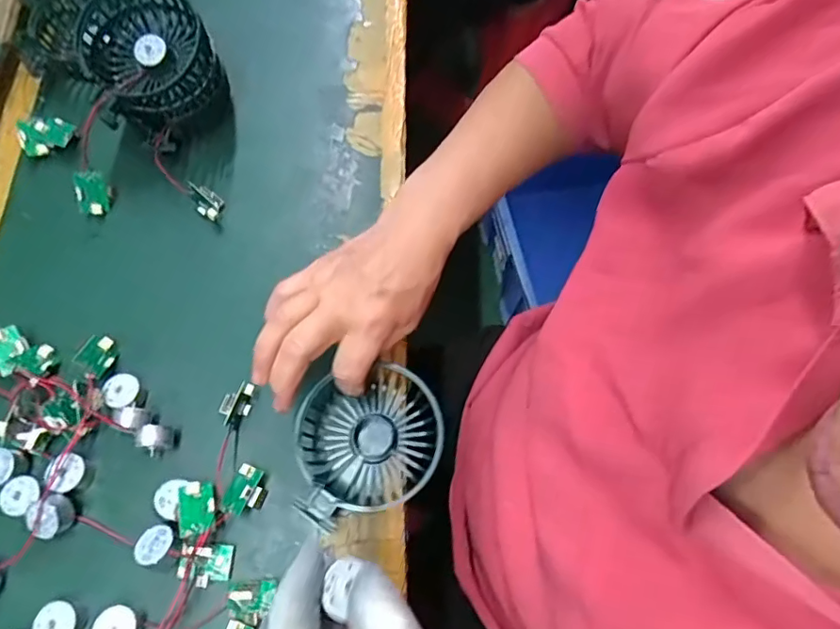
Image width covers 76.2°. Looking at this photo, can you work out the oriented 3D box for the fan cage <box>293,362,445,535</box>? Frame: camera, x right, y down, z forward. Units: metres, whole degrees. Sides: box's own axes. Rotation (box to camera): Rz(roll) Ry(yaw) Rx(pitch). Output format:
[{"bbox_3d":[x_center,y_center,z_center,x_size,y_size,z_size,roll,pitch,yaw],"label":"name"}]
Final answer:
[{"bbox_3d":[-0.033,0.079,0.336,0.091,0.032,0.081,-17,72,-8],"label":"fan cage"}]

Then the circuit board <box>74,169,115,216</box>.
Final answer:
[{"bbox_3d":[-0.244,-0.092,0.402,0.025,0.006,0.031,-5,110,-38],"label":"circuit board"}]

